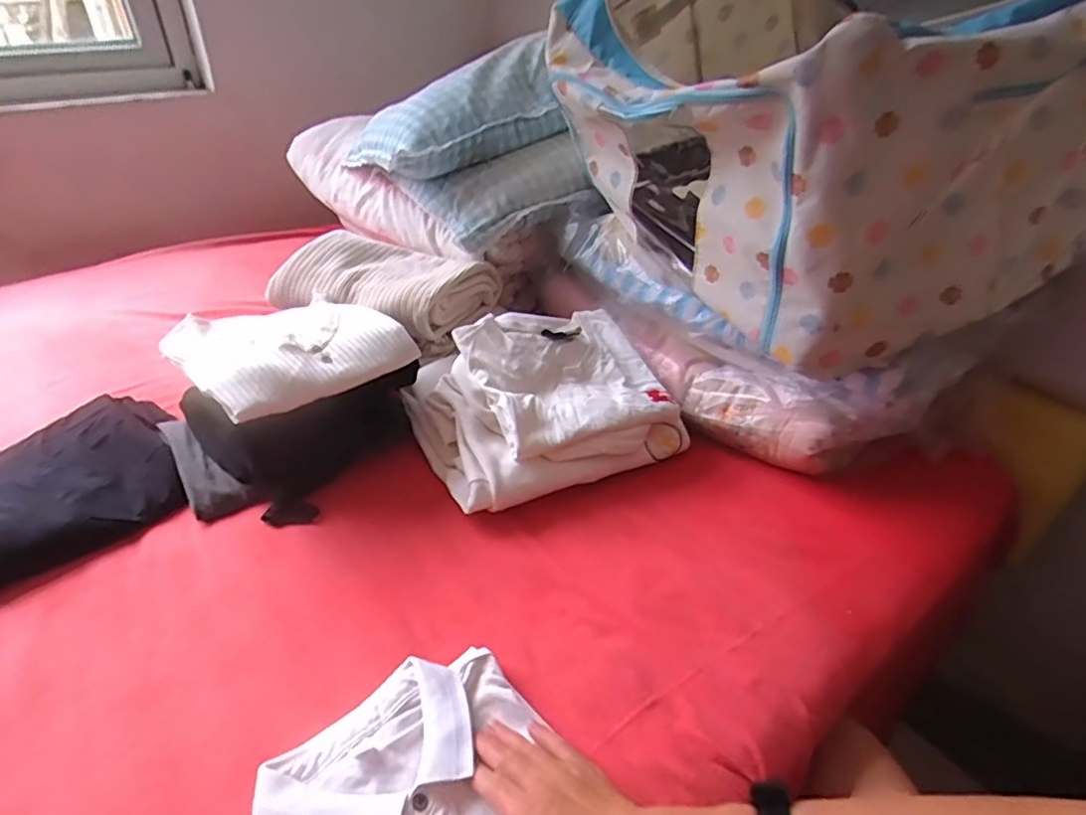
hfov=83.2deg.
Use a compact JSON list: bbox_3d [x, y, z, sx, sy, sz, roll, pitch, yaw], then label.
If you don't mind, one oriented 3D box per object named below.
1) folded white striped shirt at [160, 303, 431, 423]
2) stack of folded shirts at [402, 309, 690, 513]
[{"bbox_3d":[-0.292,-0.078,0.706,0.199,0.036,0.221,32,46,33],"label":"folded white striped shirt"},{"bbox_3d":[0.008,-0.014,0.796,0.323,0.122,0.232,-14,43,-22],"label":"stack of folded shirts"}]

